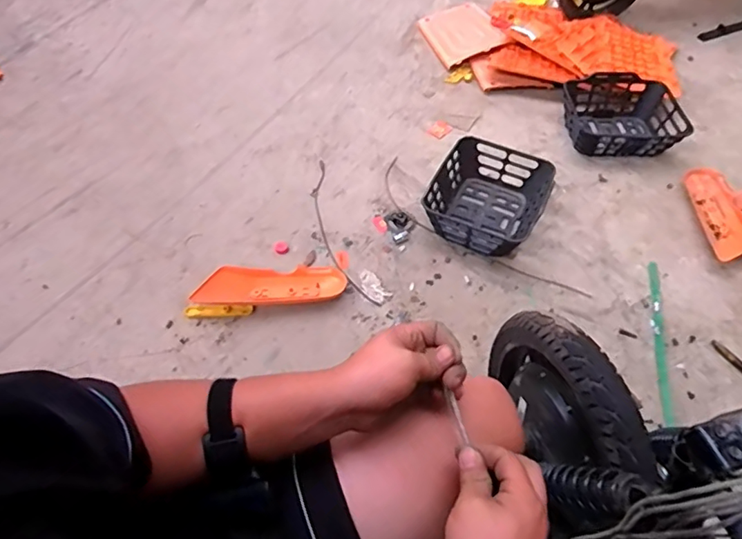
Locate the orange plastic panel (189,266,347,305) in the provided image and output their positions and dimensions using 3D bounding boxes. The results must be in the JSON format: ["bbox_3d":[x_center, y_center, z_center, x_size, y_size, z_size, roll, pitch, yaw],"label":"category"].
[{"bbox_3d":[-0.239,0.031,1.235,0.351,0.049,0.106,-4,53,-6],"label":"orange plastic panel"}]

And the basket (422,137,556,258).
[{"bbox_3d":[0.327,-0.205,1.399,0.285,0.132,0.369,23,55,14],"label":"basket"}]

